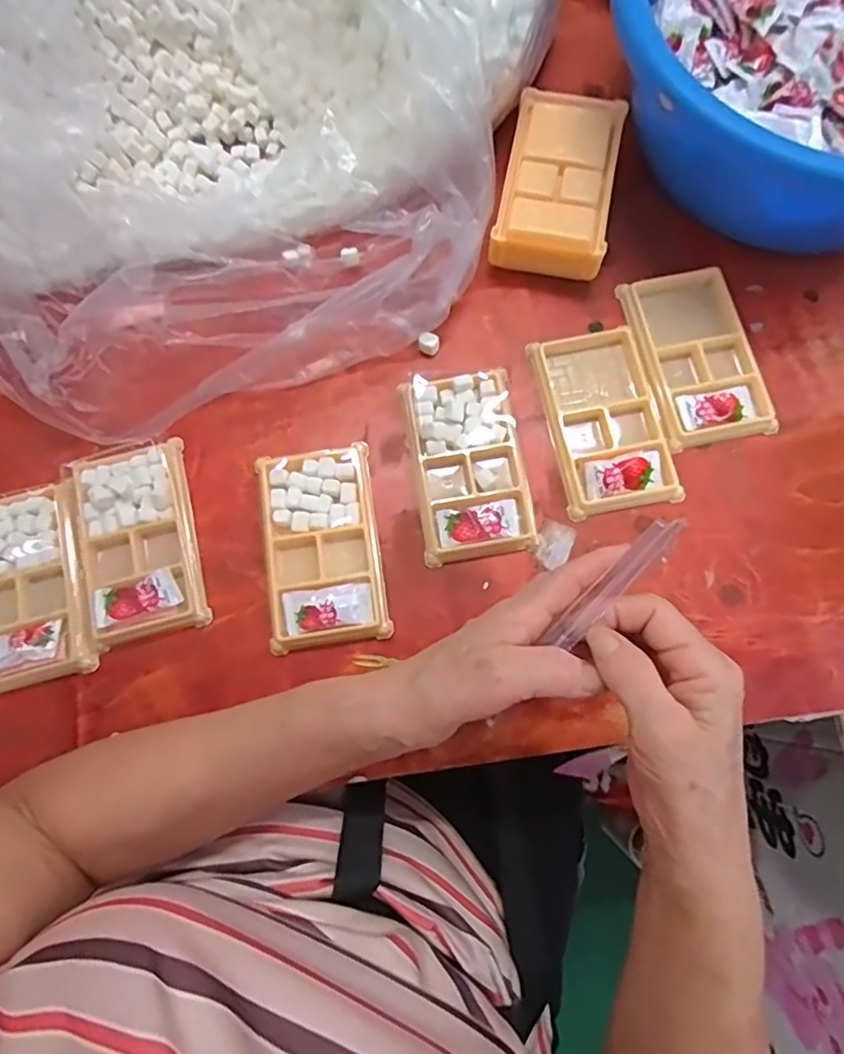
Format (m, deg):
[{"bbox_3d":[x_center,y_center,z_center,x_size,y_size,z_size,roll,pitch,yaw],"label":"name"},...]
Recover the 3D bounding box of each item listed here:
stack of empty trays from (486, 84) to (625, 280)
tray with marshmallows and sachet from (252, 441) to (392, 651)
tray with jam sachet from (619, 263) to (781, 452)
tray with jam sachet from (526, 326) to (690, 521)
[{"bbox_3d":[0.107,-0.266,0.448,0.081,0.035,0.147,12,78,4],"label":"stack of empty trays"},{"bbox_3d":[-0.069,0.012,0.396,0.076,0.020,0.134,-9,77,-1],"label":"tray with marshmallows and sachet"},{"bbox_3d":[0.200,-0.127,0.422,0.078,0.009,0.136,-11,77,-1],"label":"tray with jam sachet"},{"bbox_3d":[0.131,-0.077,0.413,0.077,0.018,0.135,-10,77,-1],"label":"tray with jam sachet"}]

